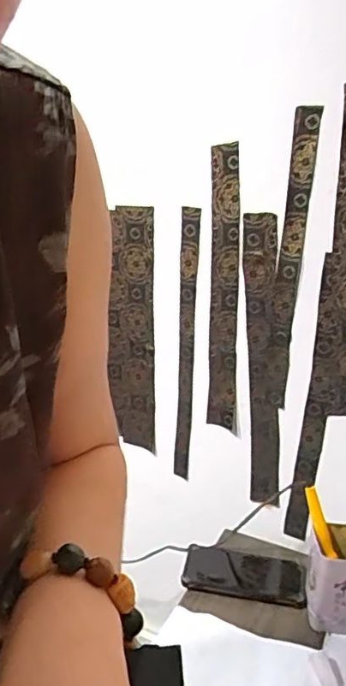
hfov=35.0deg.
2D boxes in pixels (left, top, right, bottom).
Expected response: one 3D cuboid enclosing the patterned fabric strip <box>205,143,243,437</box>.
[{"bbox_3d":[0.075,-0.067,0.805,0.057,0.413,0.005,7,19,25],"label":"patterned fabric strip"}]

